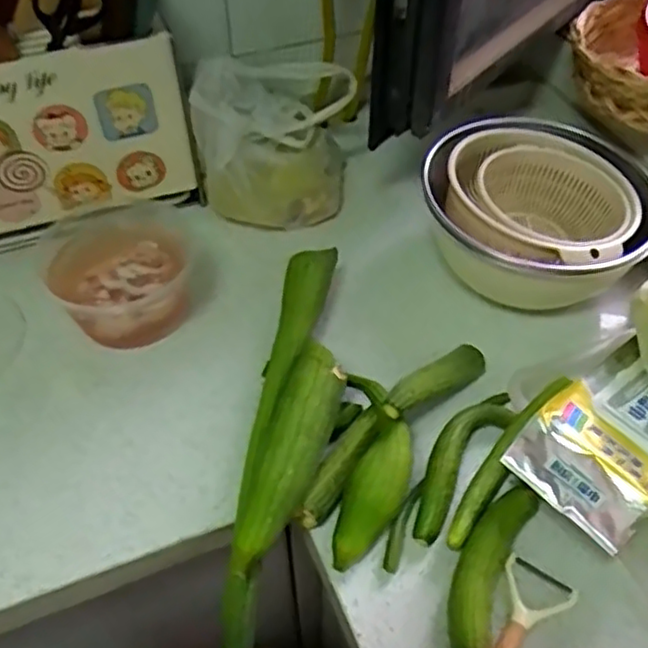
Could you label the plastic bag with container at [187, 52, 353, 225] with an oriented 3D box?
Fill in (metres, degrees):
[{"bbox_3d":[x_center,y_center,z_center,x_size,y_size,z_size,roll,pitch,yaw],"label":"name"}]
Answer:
[{"bbox_3d":[-0.060,-0.231,0.848,0.193,0.183,0.126,-2,47,-3],"label":"plastic bag with container"}]

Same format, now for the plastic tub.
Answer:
[{"bbox_3d":[-0.215,-0.046,0.757,0.160,0.070,0.122,-22,51,-20],"label":"plastic tub"}]

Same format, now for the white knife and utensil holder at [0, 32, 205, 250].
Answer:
[{"bbox_3d":[-0.335,-0.196,0.771,0.350,0.229,0.078,-17,52,-14],"label":"white knife and utensil holder"}]

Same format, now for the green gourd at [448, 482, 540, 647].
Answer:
[{"bbox_3d":[0.137,0.207,0.564,0.047,0.033,0.166,20,50,17],"label":"green gourd"}]

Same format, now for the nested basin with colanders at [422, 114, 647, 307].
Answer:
[{"bbox_3d":[0.236,-0.122,0.753,0.253,0.108,0.214,8,50,7],"label":"nested basin with colanders"}]

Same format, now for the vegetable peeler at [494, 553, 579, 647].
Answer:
[{"bbox_3d":[0.146,0.243,0.534,0.057,0.021,0.141,34,58,25],"label":"vegetable peeler"}]

